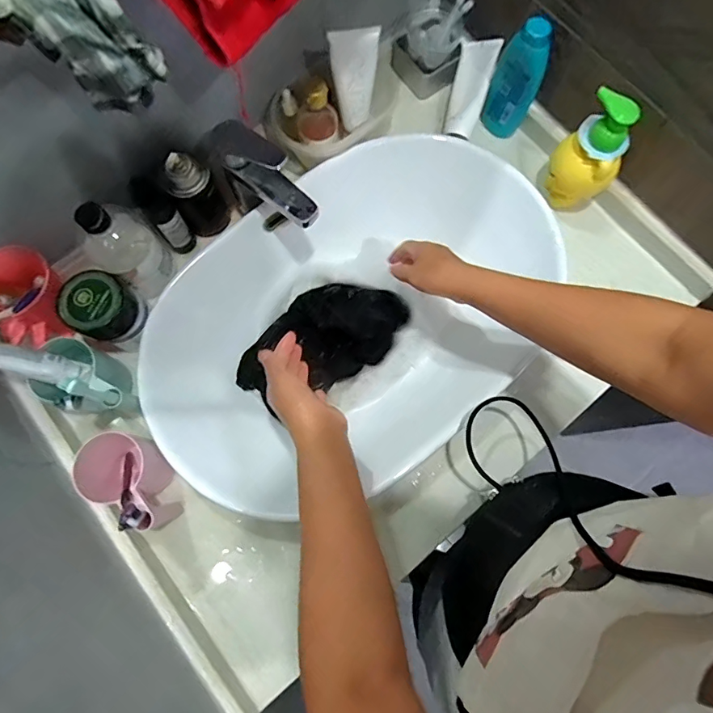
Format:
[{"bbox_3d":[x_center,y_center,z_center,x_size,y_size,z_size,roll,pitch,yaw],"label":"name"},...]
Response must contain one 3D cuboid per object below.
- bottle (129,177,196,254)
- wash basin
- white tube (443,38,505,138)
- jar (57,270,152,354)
[{"bbox_3d":[-0.244,-0.178,0.573,0.035,0.138,0.029,-38,80,-9],"label":"bottle"},{"bbox_3d":[-0.005,-0.050,0.621,0.557,0.122,0.385,-38,80,-9],"label":"wash basin"},{"bbox_3d":[0.168,-0.391,0.656,0.053,0.051,0.152,14,93,3],"label":"white tube"},{"bbox_3d":[-0.307,-0.060,0.549,0.074,0.077,0.074,0,77,-1],"label":"jar"}]

